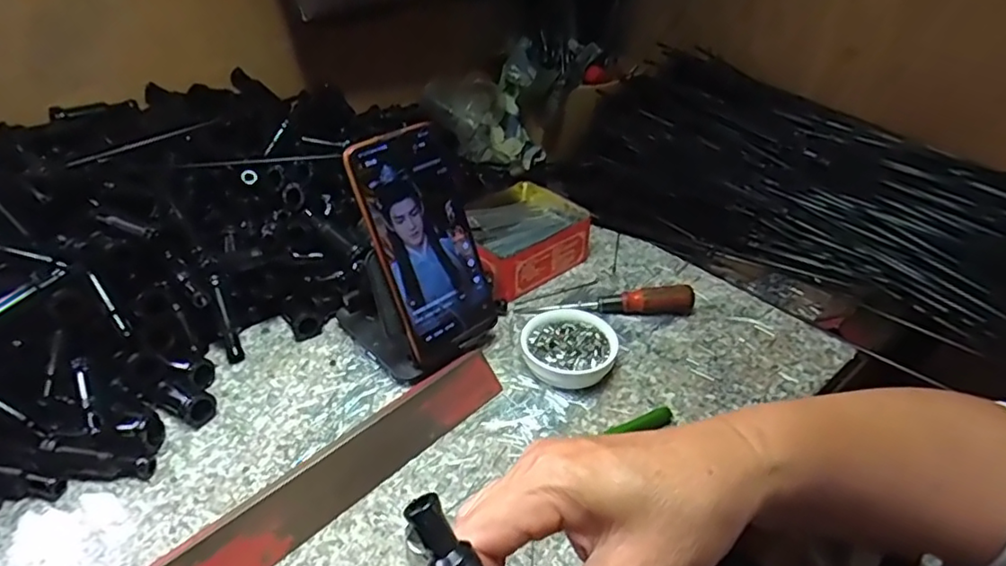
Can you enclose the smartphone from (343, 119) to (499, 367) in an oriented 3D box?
[{"bbox_3d":[-0.054,-0.029,0.437,0.078,0.164,0.009,-29,20,-34],"label":"smartphone"}]

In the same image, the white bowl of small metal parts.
[{"bbox_3d":[0.050,0.052,0.463,0.071,0.028,0.072,1,37,-1],"label":"white bowl of small metal parts"}]

